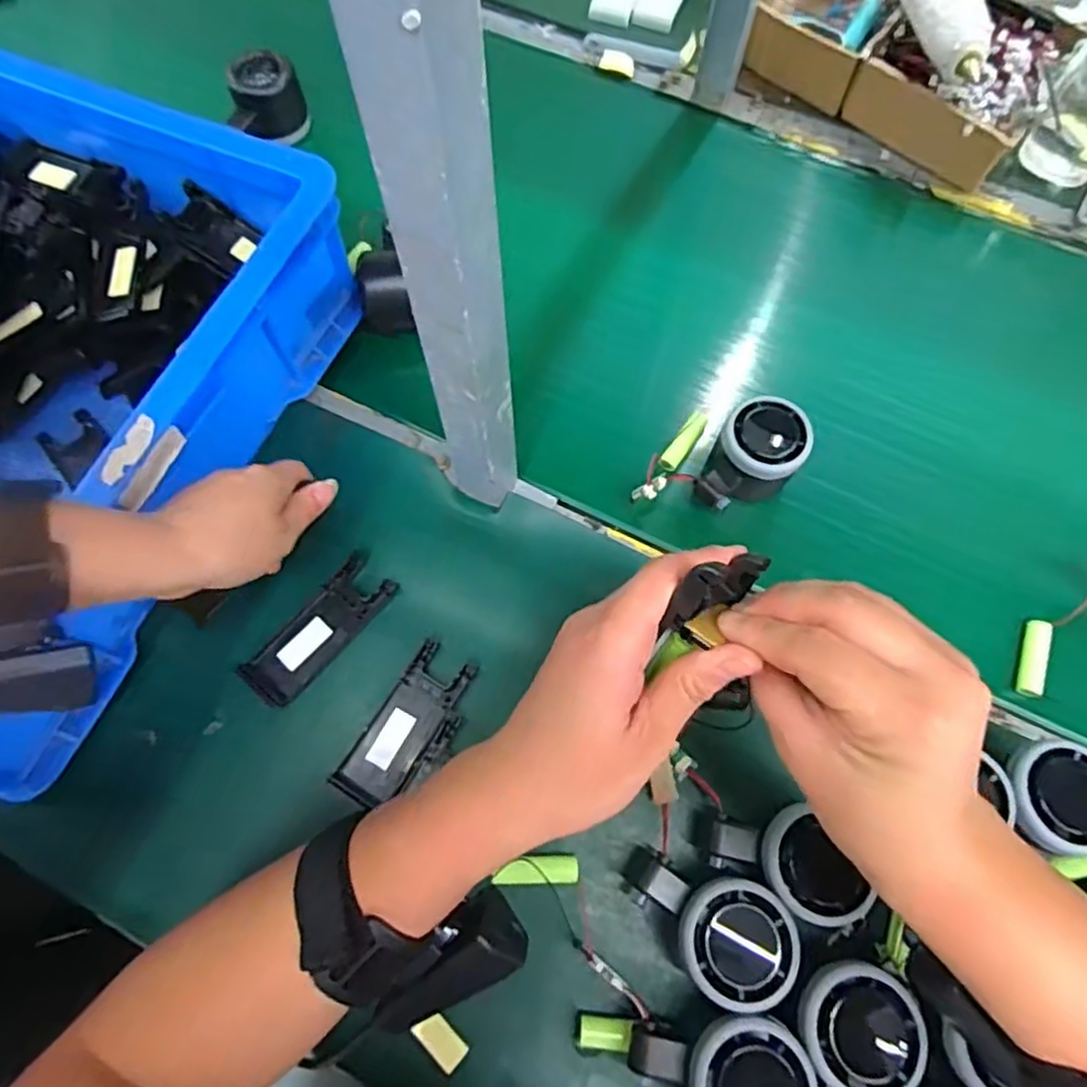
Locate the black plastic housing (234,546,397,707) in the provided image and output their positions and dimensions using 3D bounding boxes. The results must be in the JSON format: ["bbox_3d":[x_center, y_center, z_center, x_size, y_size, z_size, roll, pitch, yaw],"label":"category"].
[{"bbox_3d":[-0.143,0.056,0.442,0.038,0.019,0.102,39,74,13],"label":"black plastic housing"}]

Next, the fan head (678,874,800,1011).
[{"bbox_3d":[0.097,0.200,0.346,0.056,0.022,0.055,30,73,10],"label":"fan head"}]

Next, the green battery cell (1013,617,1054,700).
[{"bbox_3d":[0.320,0.075,0.448,0.012,0.016,0.051,20,71,7],"label":"green battery cell"}]

